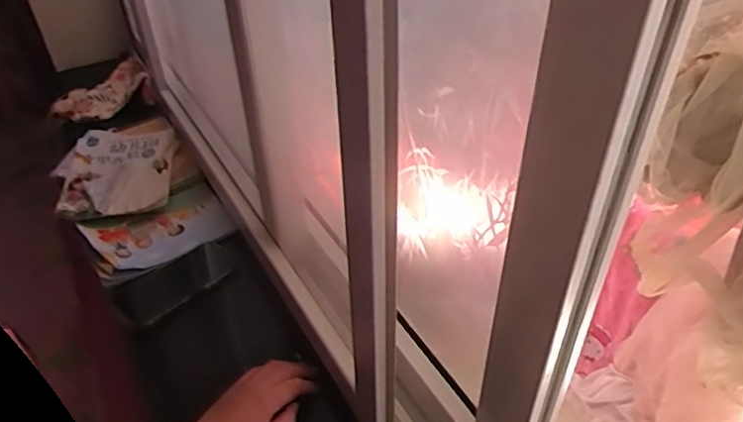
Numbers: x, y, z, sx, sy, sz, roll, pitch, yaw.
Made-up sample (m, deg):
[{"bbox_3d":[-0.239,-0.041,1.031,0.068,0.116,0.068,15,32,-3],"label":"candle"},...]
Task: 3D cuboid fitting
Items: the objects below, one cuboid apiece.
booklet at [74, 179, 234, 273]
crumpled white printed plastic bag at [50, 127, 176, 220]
[{"bbox_3d":[-0.319,0.024,0.873,0.195,0.017,0.145,-27,46,-27],"label":"booklet"},{"bbox_3d":[-0.428,-0.071,0.959,0.180,0.024,0.221,-6,40,-6],"label":"crumpled white printed plastic bag"}]

